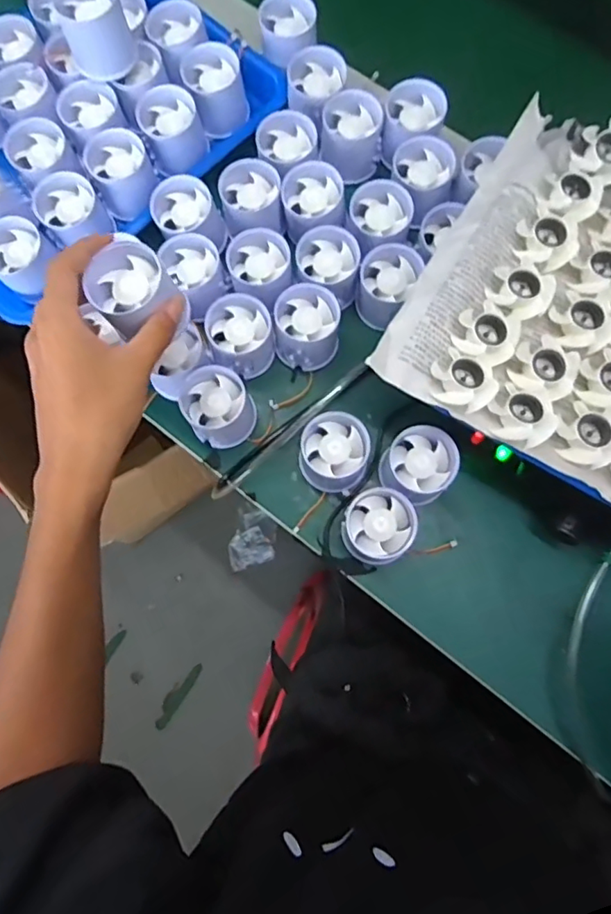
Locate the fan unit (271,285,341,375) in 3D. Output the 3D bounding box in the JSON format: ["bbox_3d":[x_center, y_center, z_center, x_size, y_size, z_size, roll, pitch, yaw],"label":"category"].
[{"bbox_3d":[0.001,-0.105,0.459,0.052,0.044,0.056,0,78,1],"label":"fan unit"}]

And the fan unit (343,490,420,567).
[{"bbox_3d":[0.056,0.055,0.429,0.054,0.042,0.053,0,78,1],"label":"fan unit"}]

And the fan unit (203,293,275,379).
[{"bbox_3d":[-0.053,-0.099,0.459,0.052,0.046,0.056,-18,78,-3],"label":"fan unit"}]

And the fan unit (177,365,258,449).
[{"bbox_3d":[-0.069,-0.039,0.452,0.055,0.051,0.054,-24,79,-5],"label":"fan unit"}]

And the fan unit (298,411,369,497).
[{"bbox_3d":[0.023,-0.003,0.442,0.053,0.037,0.056,0,78,1],"label":"fan unit"}]

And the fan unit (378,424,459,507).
[{"bbox_3d":[0.089,0.006,0.437,0.052,0.040,0.058,37,81,8],"label":"fan unit"}]

